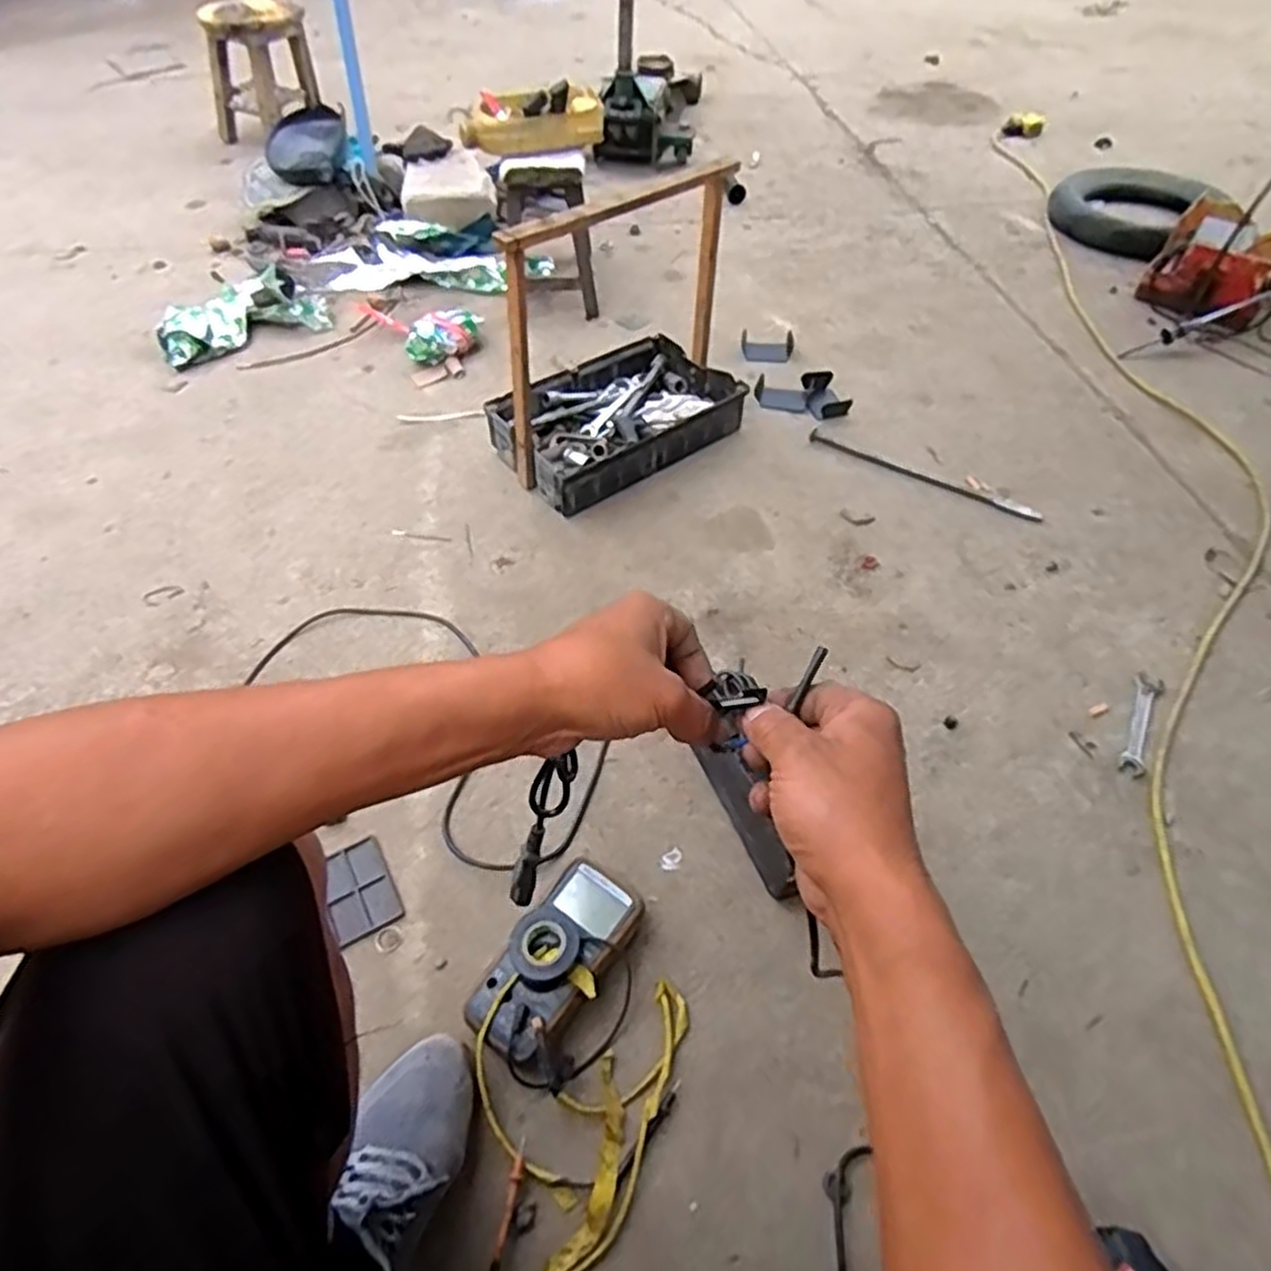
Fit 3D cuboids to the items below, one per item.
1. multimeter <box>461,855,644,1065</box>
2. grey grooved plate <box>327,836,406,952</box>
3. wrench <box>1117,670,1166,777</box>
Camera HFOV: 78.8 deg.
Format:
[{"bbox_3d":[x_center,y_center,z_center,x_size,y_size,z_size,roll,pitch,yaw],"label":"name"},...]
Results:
[{"bbox_3d":[-0.074,0.299,0.717,0.085,0.052,0.178,35,63,21],"label":"multimeter"},{"bbox_3d":[-0.276,0.253,0.769,0.064,0.014,0.091,-26,60,-16],"label":"grey grooved plate"},{"bbox_3d":[0.576,0.101,0.881,0.029,0.004,0.142,24,59,16],"label":"wrench"}]

